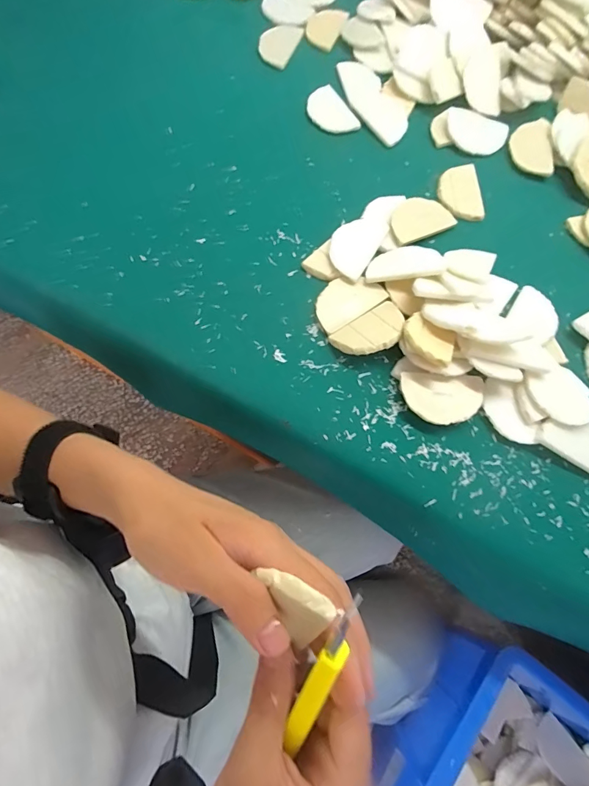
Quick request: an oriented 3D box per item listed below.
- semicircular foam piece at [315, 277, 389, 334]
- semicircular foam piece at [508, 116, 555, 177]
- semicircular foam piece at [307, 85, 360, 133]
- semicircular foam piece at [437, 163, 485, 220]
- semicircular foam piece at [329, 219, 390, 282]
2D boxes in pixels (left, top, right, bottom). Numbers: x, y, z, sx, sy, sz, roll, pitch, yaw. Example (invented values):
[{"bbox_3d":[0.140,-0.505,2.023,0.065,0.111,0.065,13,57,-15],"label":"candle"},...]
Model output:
[{"bbox_3d":[0.048,-0.087,0.379,0.065,0.006,0.042,-33,75,-12],"label":"semicircular foam piece"},{"bbox_3d":[0.259,-0.272,0.446,0.044,0.011,0.075,4,71,0],"label":"semicircular foam piece"},{"bbox_3d":[0.039,-0.318,0.460,0.045,0.007,0.071,-23,73,-9],"label":"semicircular foam piece"},{"bbox_3d":[0.173,-0.210,0.426,0.042,0.005,0.068,-1,71,-2],"label":"semicircular foam piece"},{"bbox_3d":[0.058,-0.144,0.397,0.043,0.007,0.070,30,73,8],"label":"semicircular foam piece"}]

